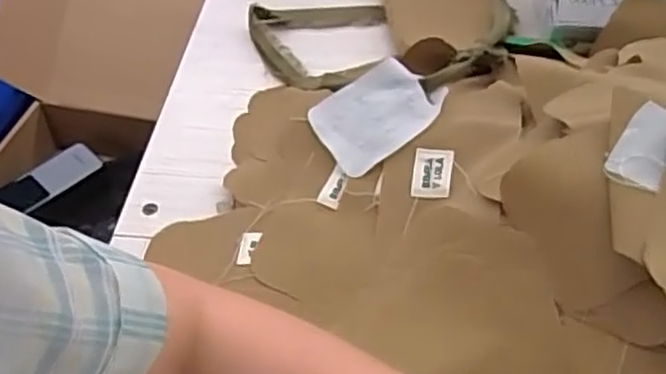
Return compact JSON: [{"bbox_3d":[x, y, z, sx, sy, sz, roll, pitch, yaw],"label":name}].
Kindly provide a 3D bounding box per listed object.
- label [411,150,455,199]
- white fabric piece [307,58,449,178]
[{"bbox_3d":[0.072,-0.009,0.518,0.027,0.005,0.038,6,69,12],"label":"label"},{"bbox_3d":[0.035,-0.057,0.553,0.096,0.019,0.073,-33,64,-7],"label":"white fabric piece"}]

